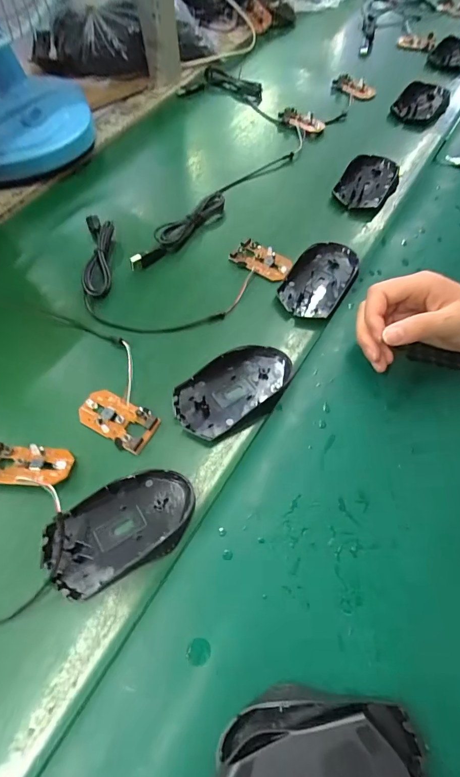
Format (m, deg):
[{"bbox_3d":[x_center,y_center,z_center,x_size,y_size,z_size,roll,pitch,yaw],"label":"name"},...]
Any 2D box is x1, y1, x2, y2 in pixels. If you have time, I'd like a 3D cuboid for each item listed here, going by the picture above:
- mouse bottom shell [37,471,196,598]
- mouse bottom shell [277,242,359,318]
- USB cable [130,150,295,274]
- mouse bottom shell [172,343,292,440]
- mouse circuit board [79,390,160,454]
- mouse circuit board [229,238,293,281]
[{"bbox_3d":[-0.081,0.102,0.288,0.111,0.012,0.064,-25,64,-14],"label":"mouse bottom shell"},{"bbox_3d":[0.101,-0.122,0.413,0.061,0.016,0.111,31,65,16],"label":"mouse bottom shell"},{"bbox_3d":[-0.017,-0.231,0.476,0.030,0.021,0.280,36,67,18],"label":"USB cable"},{"bbox_3d":[0.001,-0.003,0.350,0.110,0.014,0.060,-35,67,-18],"label":"mouse bottom shell"},{"bbox_3d":[-0.098,0.025,0.332,0.069,0.013,0.037,28,64,15],"label":"mouse circuit board"},{"bbox_3d":[0.037,-0.145,0.433,0.066,0.016,0.035,27,64,14],"label":"mouse circuit board"}]

